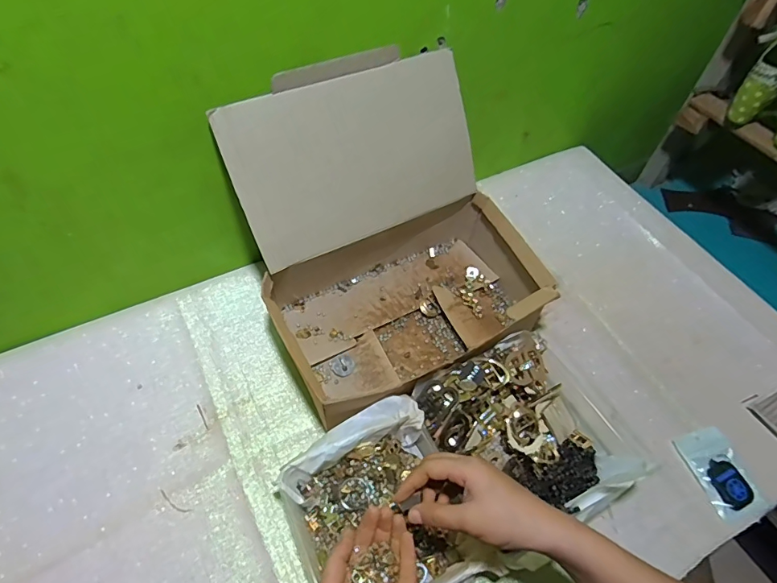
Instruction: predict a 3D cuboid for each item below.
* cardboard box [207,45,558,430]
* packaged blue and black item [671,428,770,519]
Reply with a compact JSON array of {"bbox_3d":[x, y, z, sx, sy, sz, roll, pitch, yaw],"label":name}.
[{"bbox_3d":[0.006,-0.068,0.564,0.329,0.264,0.304,-23,59,-18],"label":"cardboard box"},{"bbox_3d":[0.400,0.219,0.540,0.061,0.014,0.099,-11,57,-10],"label":"packaged blue and black item"}]

